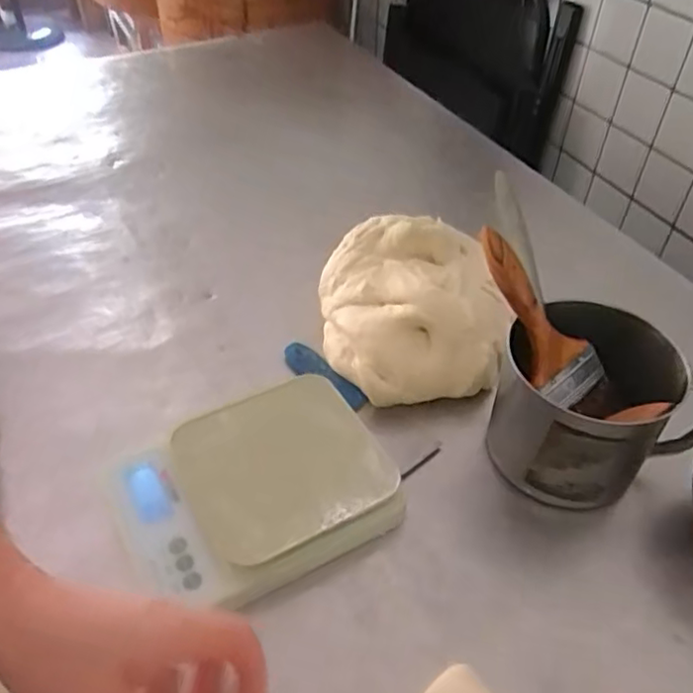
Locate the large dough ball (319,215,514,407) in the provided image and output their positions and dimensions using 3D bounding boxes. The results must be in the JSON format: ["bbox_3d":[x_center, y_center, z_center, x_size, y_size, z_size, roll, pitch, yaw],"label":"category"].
[{"bbox_3d":[0.064,-0.037,0.591,0.169,0.084,0.183,1,45,-1],"label":"large dough ball"}]

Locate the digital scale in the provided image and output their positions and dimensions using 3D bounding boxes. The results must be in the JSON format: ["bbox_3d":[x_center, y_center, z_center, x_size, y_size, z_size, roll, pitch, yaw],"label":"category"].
[{"bbox_3d":[-0.071,0.104,0.472,0.184,0.037,0.154,-21,49,-22],"label":"digital scale"}]

